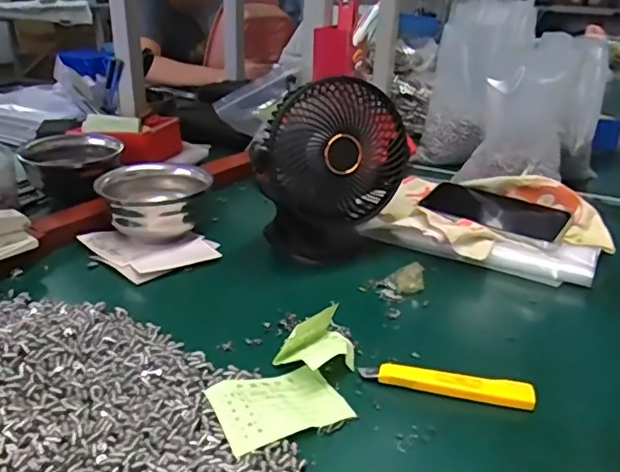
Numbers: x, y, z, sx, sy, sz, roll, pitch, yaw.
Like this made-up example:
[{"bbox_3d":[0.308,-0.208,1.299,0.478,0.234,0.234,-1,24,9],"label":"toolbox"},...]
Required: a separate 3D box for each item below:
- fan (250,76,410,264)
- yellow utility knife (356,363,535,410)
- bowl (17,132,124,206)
[{"bbox_3d":[0.022,-0.068,0.592,0.150,0.183,0.079,1,25,-2],"label":"fan"},{"bbox_3d":[0.104,0.113,0.427,0.127,0.014,0.019,7,26,9],"label":"yellow utility knife"},{"bbox_3d":[-0.311,-0.092,0.737,0.121,0.065,0.123,-7,27,-19],"label":"bowl"}]

